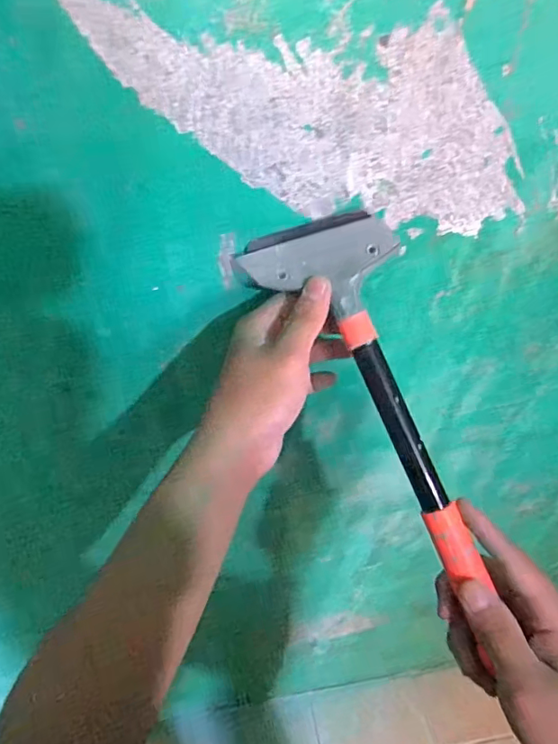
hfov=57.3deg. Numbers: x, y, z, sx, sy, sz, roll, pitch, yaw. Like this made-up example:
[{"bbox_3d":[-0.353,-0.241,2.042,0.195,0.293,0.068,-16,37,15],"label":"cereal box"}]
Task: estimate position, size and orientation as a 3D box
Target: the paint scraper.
[{"bbox_3d":[0.062,0.017,0.338,0.087,0.047,0.254,-21,86,-24],"label":"paint scraper"}]

